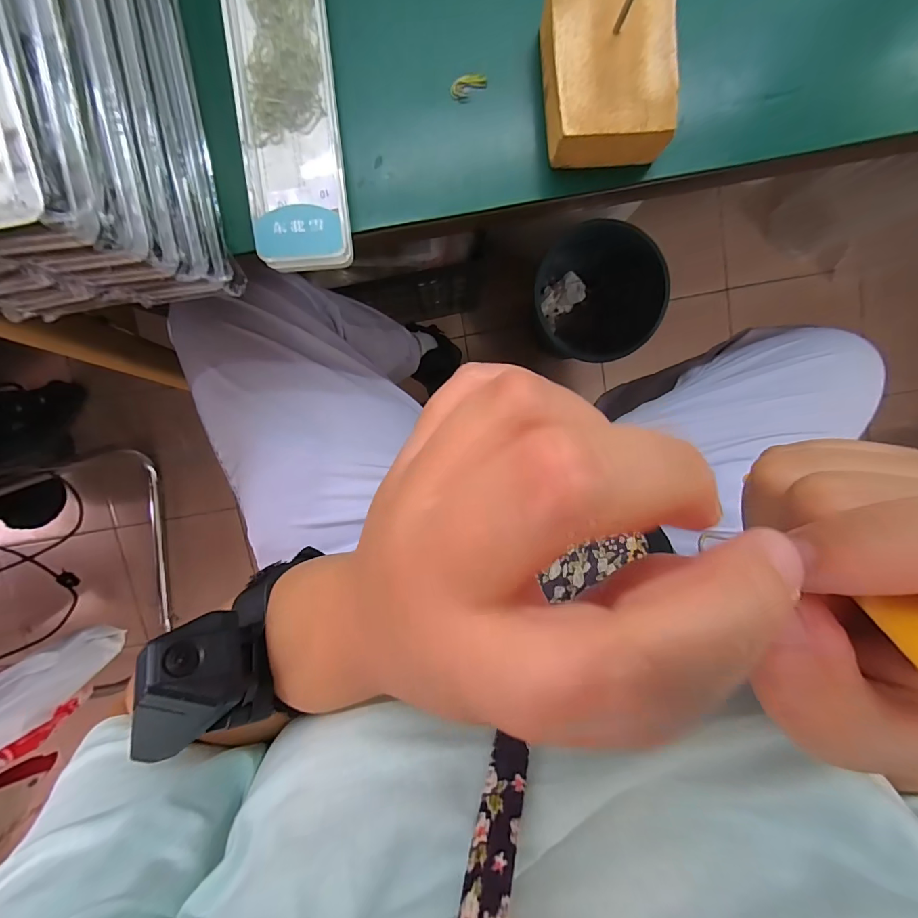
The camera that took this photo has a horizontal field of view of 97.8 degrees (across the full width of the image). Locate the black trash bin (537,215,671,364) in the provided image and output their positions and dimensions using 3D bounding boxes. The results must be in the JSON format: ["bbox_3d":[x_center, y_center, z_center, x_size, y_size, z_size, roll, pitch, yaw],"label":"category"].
[{"bbox_3d":[0.245,-0.304,0.808,0.211,0.259,0.224,-21,97,3],"label":"black trash bin"}]

